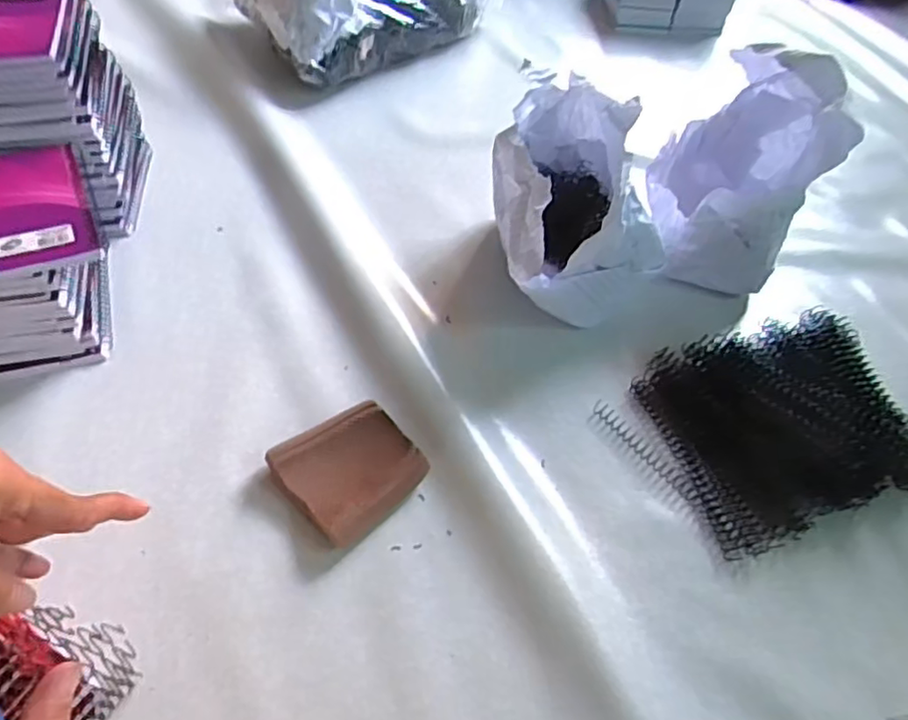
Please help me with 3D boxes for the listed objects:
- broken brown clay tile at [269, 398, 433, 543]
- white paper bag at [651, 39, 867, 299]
[{"bbox_3d":[-0.075,0.076,0.447,0.087,0.022,0.084,-36,62,-29],"label":"broken brown clay tile"},{"bbox_3d":[0.266,-0.187,0.593,0.137,0.177,0.201,18,52,10],"label":"white paper bag"}]

